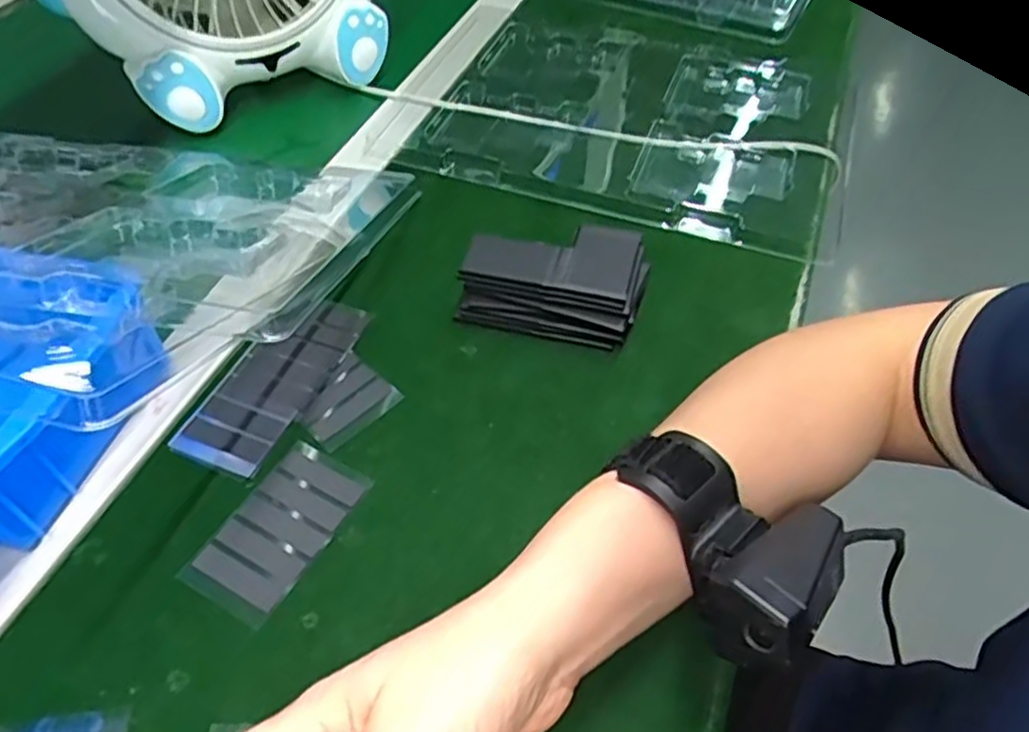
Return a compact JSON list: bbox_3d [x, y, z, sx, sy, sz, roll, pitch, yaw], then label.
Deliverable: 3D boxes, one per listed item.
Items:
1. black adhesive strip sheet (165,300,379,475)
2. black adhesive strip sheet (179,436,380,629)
[{"bbox_3d":[-0.132,0.004,0.403,0.051,0.004,0.125,20,53,15],"label":"black adhesive strip sheet"},{"bbox_3d":[-0.113,0.077,0.346,0.049,0.004,0.085,24,55,18],"label":"black adhesive strip sheet"}]

